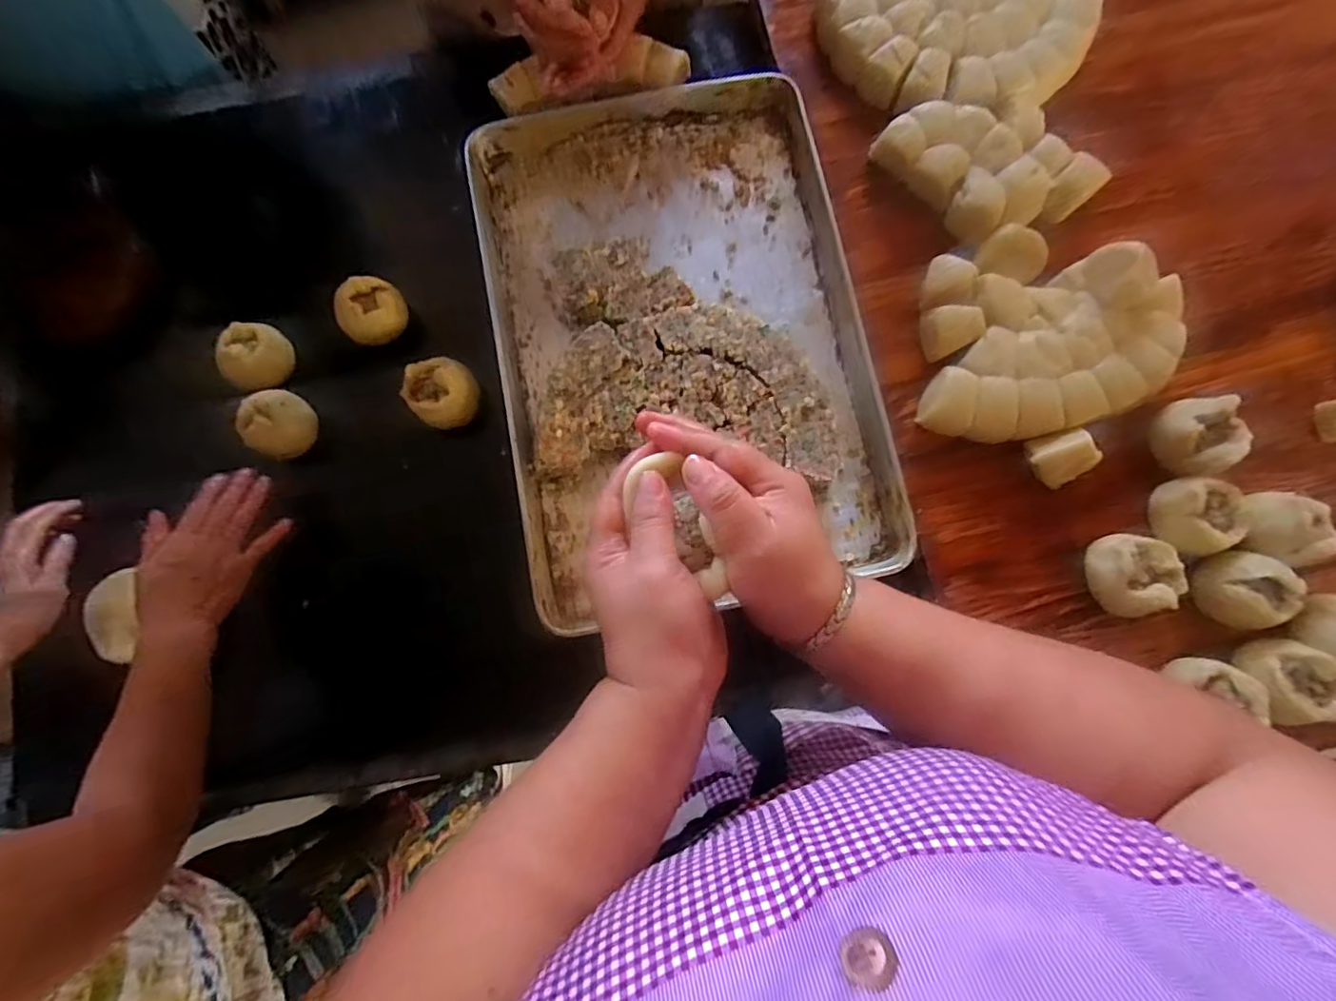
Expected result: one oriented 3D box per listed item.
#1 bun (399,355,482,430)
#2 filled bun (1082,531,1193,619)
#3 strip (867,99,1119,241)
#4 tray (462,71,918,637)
[{"bbox_3d":[-0.255,-0.125,0.647,0.076,0.041,0.072,0,78,1],"label":"bun"},{"bbox_3d":[0.452,0.073,0.568,0.063,0.059,0.077,-17,78,-3],"label":"filled bun"},{"bbox_3d":[0.355,-0.379,0.646,0.149,0.046,0.210,-43,81,-8],"label":"strip"},{"bbox_3d":[0.008,-0.192,0.663,0.404,0.064,0.623,-11,78,-2],"label":"tray"}]

